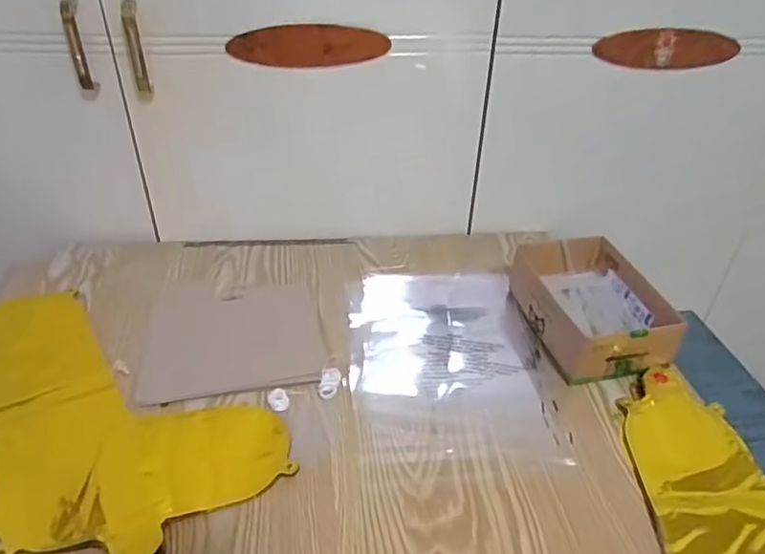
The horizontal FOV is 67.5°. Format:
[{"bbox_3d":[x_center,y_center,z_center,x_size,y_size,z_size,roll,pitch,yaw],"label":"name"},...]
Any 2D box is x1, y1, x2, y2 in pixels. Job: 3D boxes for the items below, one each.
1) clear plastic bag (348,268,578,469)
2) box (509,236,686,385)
[{"bbox_3d":[0.072,0.088,0.644,0.209,0.013,0.278,-1,36,-4],"label":"clear plastic bag"},{"bbox_3d":[0.246,0.033,0.678,0.139,0.066,0.188,-7,37,-12],"label":"box"}]

